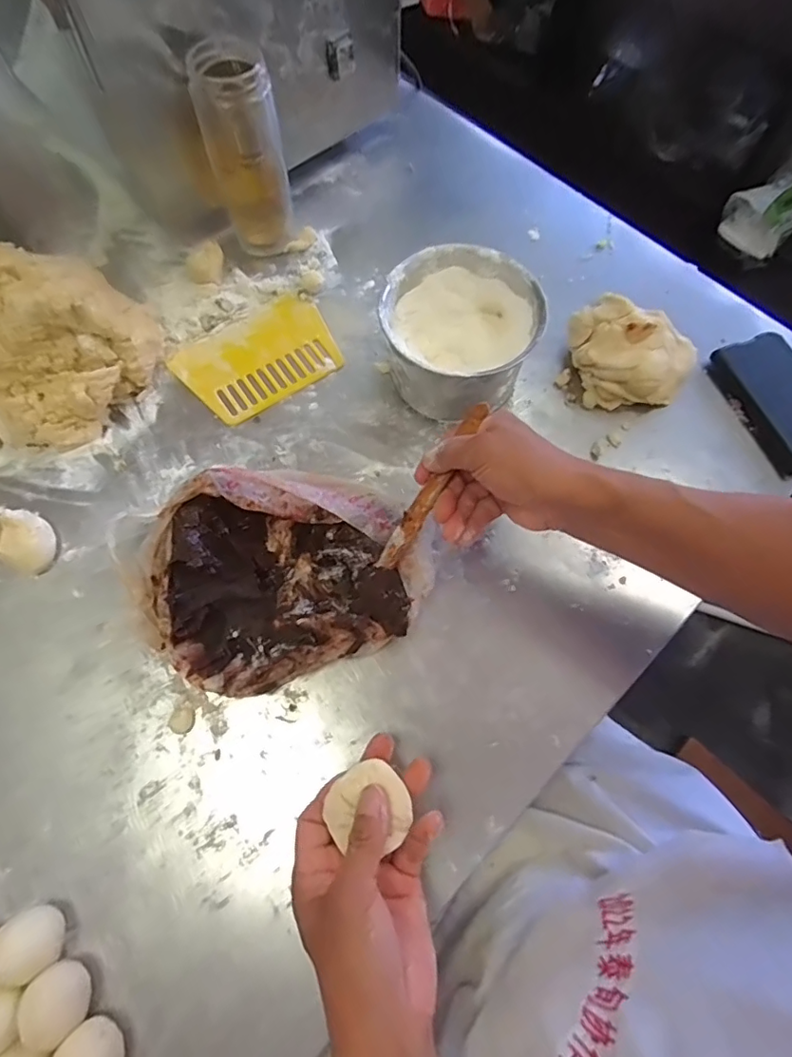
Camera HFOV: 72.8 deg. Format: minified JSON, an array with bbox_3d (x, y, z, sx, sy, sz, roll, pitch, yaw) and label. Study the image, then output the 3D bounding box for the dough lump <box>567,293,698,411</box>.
[{"bbox_3d":[0.249,-0.180,0.553,0.128,0.066,0.092,1,68,0],"label":"dough lump"}]

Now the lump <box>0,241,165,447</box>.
[{"bbox_3d":[-0.343,-0.181,0.521,0.159,0.108,0.173,0,68,0],"label":"lump"}]

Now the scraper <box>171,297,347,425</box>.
[{"bbox_3d":[-0.144,-0.185,0.583,0.164,0.004,0.113,-35,75,-15],"label":"scraper"}]

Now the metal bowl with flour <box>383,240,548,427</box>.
[{"bbox_3d":[0.061,-0.188,0.541,0.145,0.091,0.148,0,68,0],"label":"metal bowl with flour"}]

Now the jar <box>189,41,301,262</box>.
[{"bbox_3d":[-0.158,-0.401,0.577,0.076,0.179,0.076,0,68,0],"label":"jar"}]

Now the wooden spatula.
[{"bbox_3d":[0.032,-0.034,0.460,0.162,0.006,0.026,-57,46,12],"label":"wooden spatula"}]

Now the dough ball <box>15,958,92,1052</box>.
[{"bbox_3d":[-0.230,0.323,0.368,0.037,0.031,0.041,-35,73,-13],"label":"dough ball"}]

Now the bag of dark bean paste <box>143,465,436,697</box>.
[{"bbox_3d":[-0.086,0.033,0.462,0.236,0.071,0.176,-11,69,-5],"label":"bag of dark bean paste"}]

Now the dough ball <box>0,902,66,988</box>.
[{"bbox_3d":[-0.257,0.291,0.378,0.038,0.036,0.041,0,68,0],"label":"dough ball"}]

